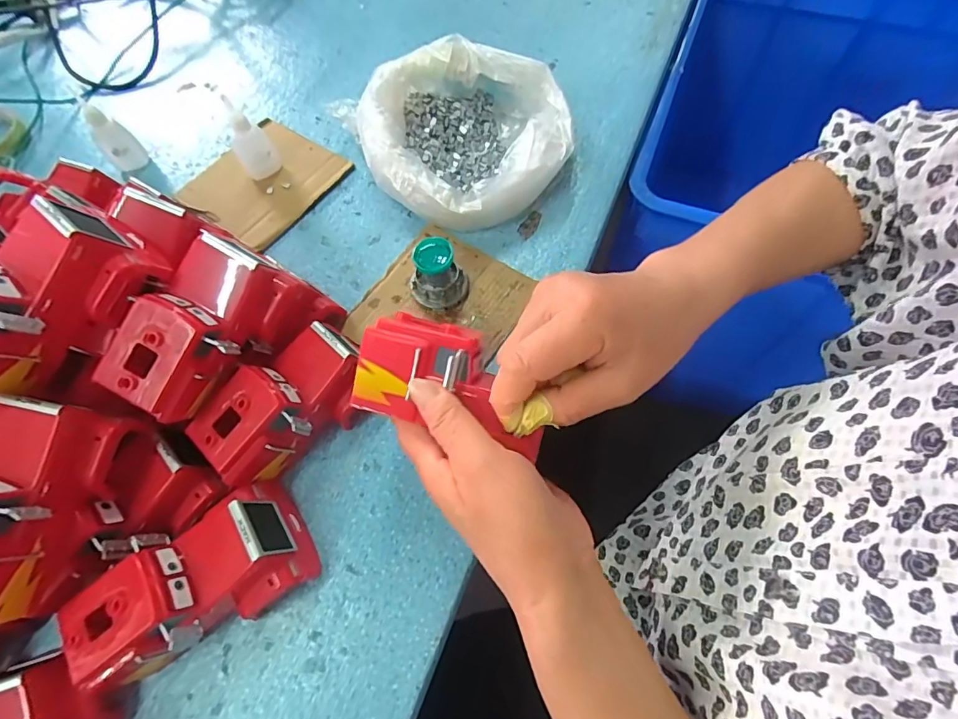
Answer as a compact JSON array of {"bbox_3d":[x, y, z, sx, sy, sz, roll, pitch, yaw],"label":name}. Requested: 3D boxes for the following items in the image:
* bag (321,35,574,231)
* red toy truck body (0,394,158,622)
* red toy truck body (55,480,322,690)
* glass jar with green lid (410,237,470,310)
[{"bbox_3d":[-0.011,-0.209,0.446,0.189,0.070,0.189,-29,66,-11],"label":"bag"},{"bbox_3d":[-0.251,0.078,0.265,0.056,0.069,0.113,15,65,10],"label":"red toy truck body"},{"bbox_3d":[-0.171,0.135,0.294,0.122,0.065,0.071,-34,67,-13],"label":"red toy truck body"},{"bbox_3d":[-0.033,-0.069,0.392,0.047,0.047,0.042,-12,64,-3],"label":"glass jar with green lid"}]

